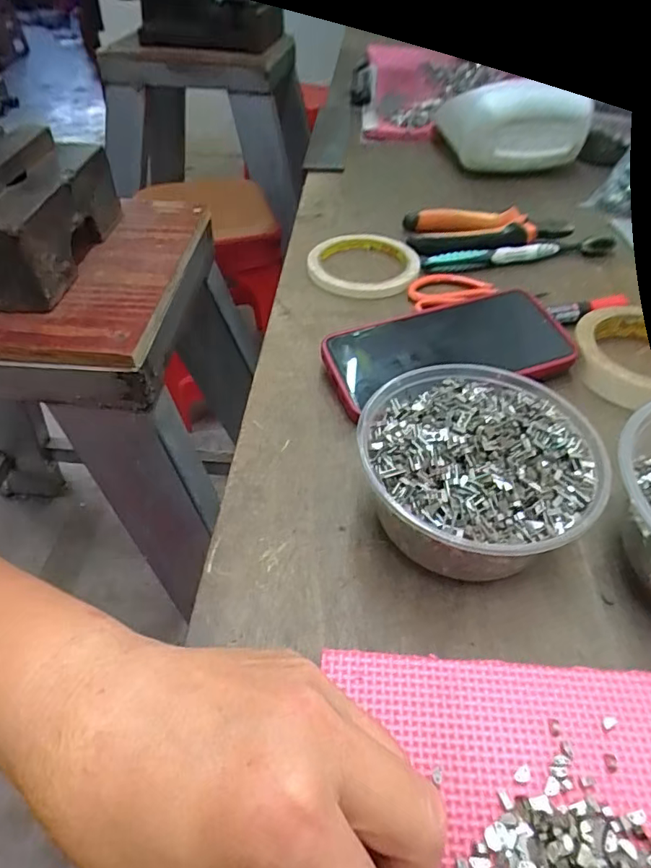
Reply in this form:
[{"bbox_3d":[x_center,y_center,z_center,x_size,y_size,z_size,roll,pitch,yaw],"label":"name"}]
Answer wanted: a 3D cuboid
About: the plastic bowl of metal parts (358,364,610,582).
[{"bbox_3d":[0.075,0.022,0.276,0.109,0.062,0.116,1,46,-1],"label":"plastic bowl of metal parts"}]

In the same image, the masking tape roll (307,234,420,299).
[{"bbox_3d":[0.034,-0.152,0.484,0.098,0.012,0.098,1,46,-1],"label":"masking tape roll"}]

